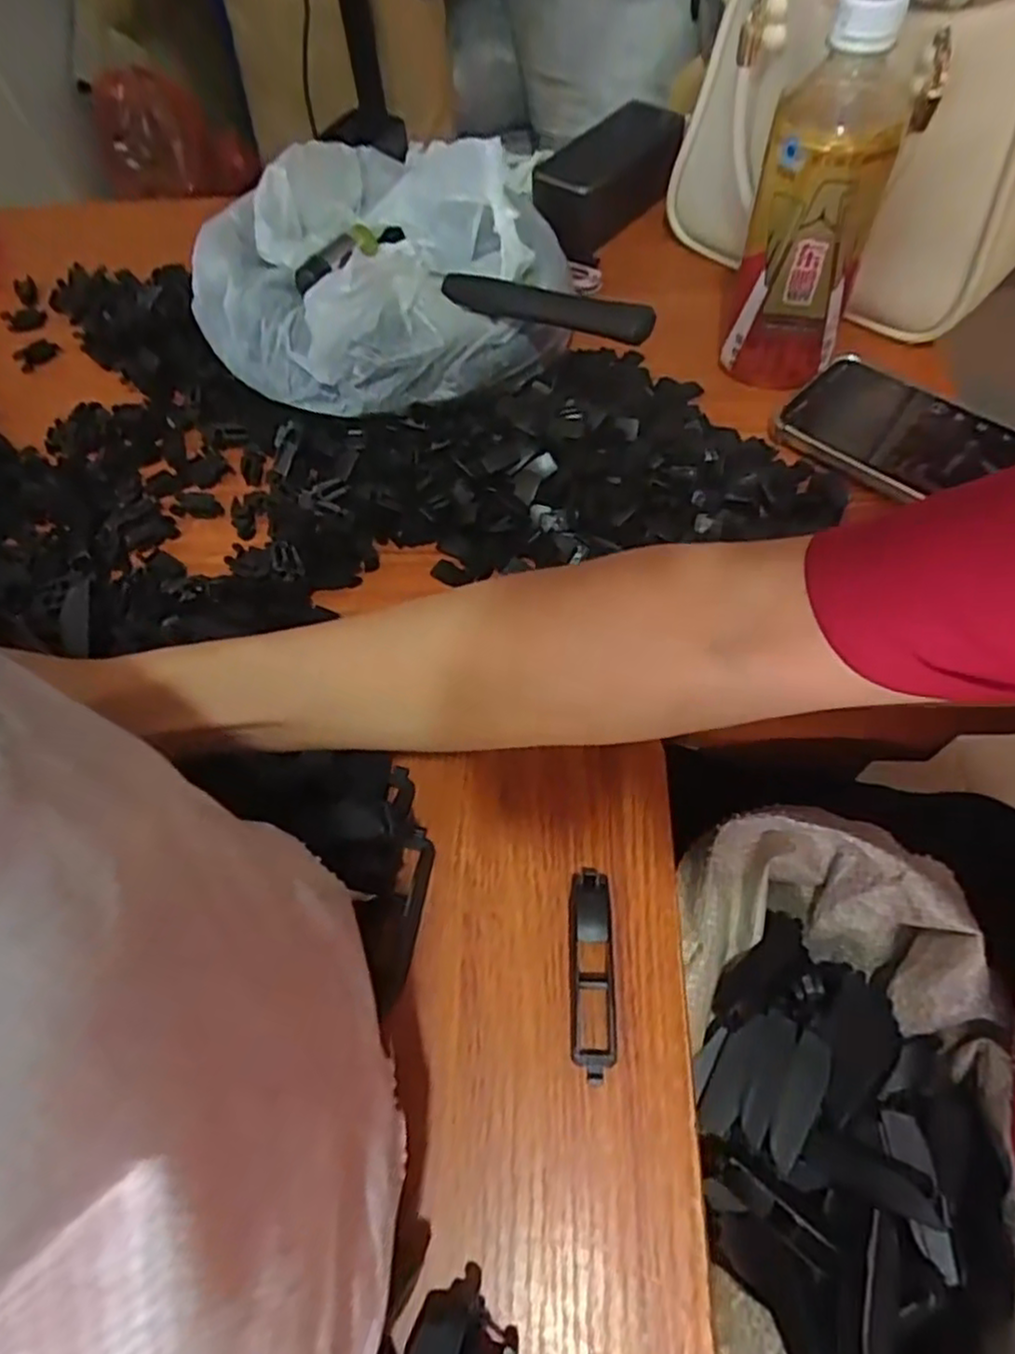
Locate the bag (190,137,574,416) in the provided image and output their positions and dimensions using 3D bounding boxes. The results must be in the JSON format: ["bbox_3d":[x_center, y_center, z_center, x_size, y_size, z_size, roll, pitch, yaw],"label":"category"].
[{"bbox_3d":[-0.084,-0.256,0.449,0.218,0.077,0.195,34,68,20],"label":"bag"}]

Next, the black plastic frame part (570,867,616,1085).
[{"bbox_3d":[0.034,0.119,0.293,0.017,0.007,0.081,0,61,3],"label":"black plastic frame part"}]

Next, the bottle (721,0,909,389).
[{"bbox_3d":[0.171,-0.261,0.400,0.066,0.181,0.067,11,62,9],"label":"bottle"}]

